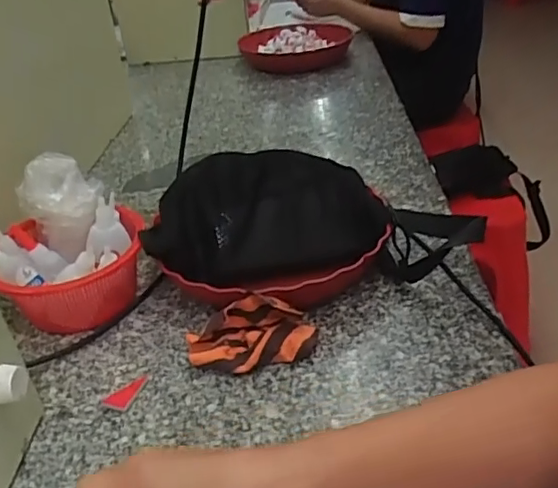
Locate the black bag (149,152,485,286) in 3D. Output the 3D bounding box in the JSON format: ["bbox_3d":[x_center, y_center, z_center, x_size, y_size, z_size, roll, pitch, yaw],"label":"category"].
[{"bbox_3d":[0.032,-0.025,0.590,0.309,0.108,0.142,-4,33,2],"label":"black bag"}]

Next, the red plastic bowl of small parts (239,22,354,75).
[{"bbox_3d":[0.032,-0.420,1.241,0.209,0.062,0.252,-16,34,-15],"label":"red plastic bowl of small parts"}]

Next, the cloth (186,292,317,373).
[{"bbox_3d":[-0.024,0.077,0.503,0.112,0.045,0.055,-10,33,-6],"label":"cloth"}]

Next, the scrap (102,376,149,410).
[{"bbox_3d":[-0.129,0.123,0.488,0.022,0.005,0.040,19,35,13],"label":"scrap"}]

